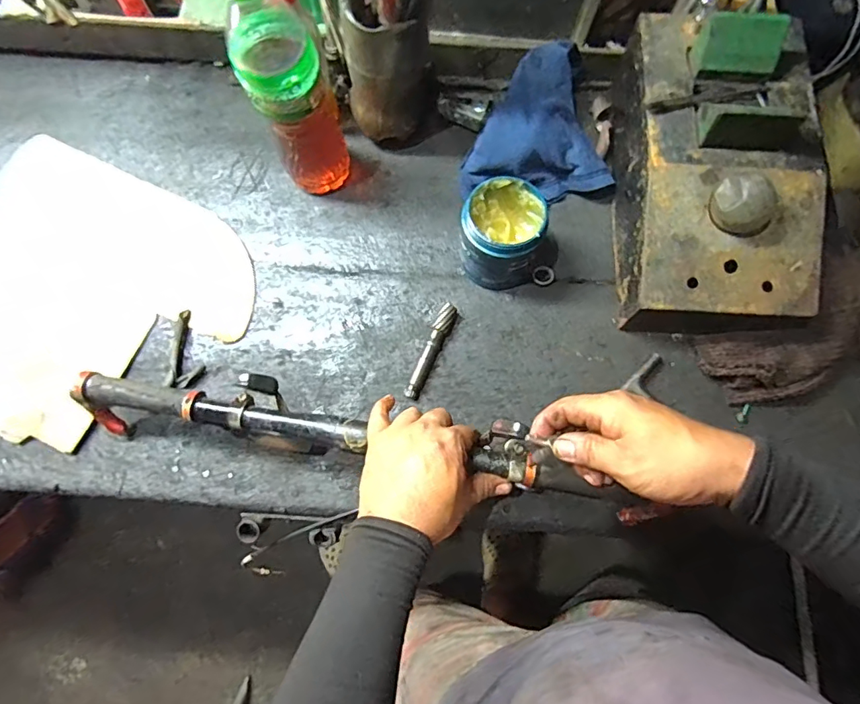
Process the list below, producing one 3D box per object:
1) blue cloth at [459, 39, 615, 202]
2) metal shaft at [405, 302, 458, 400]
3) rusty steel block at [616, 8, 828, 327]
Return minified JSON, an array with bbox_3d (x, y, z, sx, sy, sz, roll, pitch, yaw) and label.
[{"bbox_3d":[0.132,-0.286,0.622,0.183,0.076,0.183,0,75,0],"label":"blue cloth"},{"bbox_3d":[0.000,-0.001,0.583,0.019,0.021,0.117,24,76,6],"label":"metal shaft"},{"bbox_3d":[0.320,-0.204,0.553,0.181,0.141,0.335,4,75,1],"label":"rusty steel block"}]

